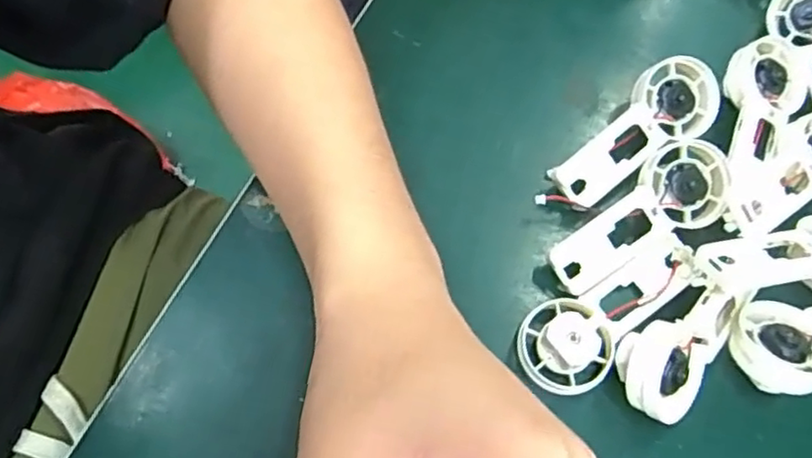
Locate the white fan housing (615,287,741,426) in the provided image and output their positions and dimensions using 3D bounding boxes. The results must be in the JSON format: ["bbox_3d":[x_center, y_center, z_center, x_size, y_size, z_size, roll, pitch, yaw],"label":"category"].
[{"bbox_3d":[0.111,0.049,0.270,0.034,0.024,0.064,34,69,12],"label":"white fan housing"}]

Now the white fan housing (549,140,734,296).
[{"bbox_3d":[0.108,-0.003,0.290,0.092,0.011,0.037,-40,96,-7],"label":"white fan housing"}]

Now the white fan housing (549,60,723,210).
[{"bbox_3d":[0.111,-0.048,0.305,0.095,0.016,0.034,-36,73,-17],"label":"white fan housing"}]

